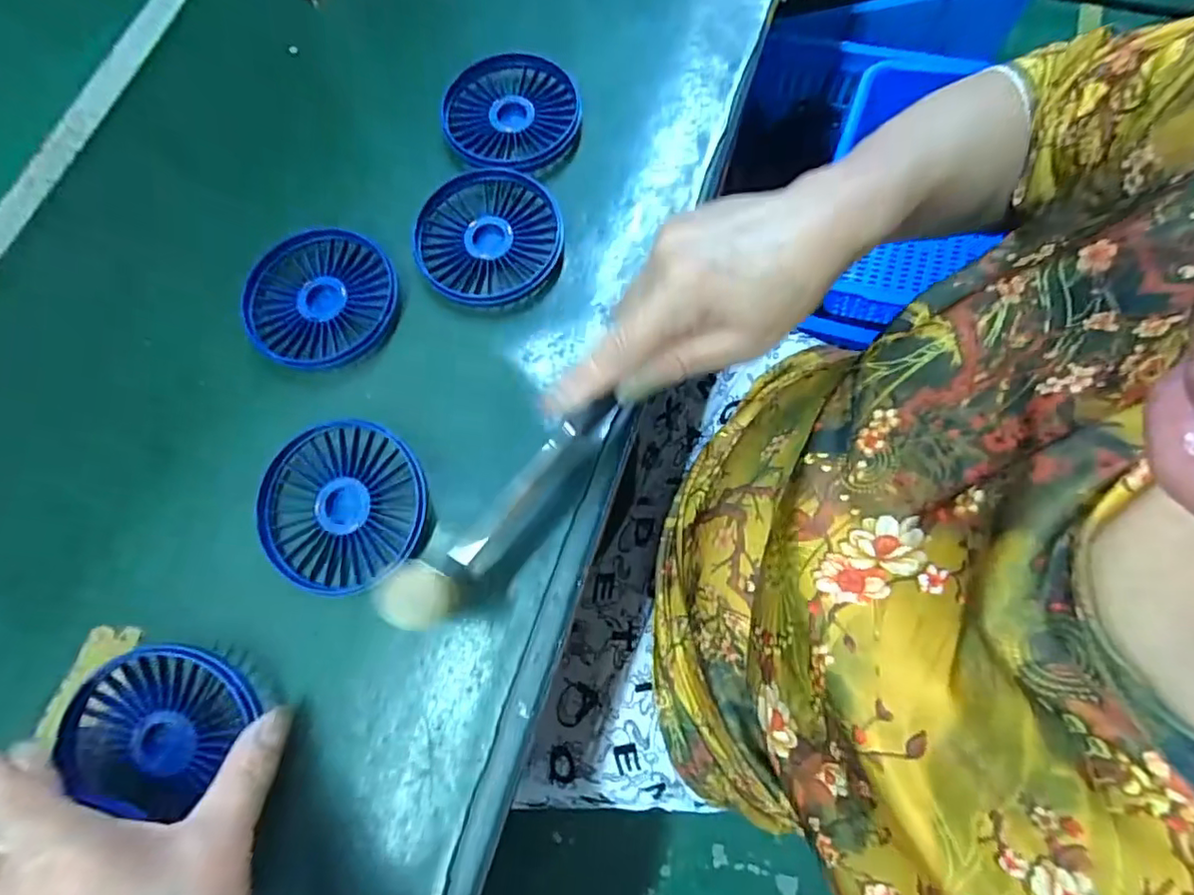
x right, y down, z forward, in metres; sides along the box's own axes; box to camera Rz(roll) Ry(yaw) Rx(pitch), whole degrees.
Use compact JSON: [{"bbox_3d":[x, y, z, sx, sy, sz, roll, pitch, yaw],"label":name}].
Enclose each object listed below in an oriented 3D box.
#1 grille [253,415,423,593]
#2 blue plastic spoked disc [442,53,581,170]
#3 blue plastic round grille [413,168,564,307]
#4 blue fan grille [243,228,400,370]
[{"bbox_3d":[-0.132,0.030,0.297,0.085,0.022,0.084,0,74,1],"label":"grille"},{"bbox_3d":[-0.054,-0.211,0.369,0.083,0.017,0.082,0,74,1],"label":"blue plastic spoked disc"},{"bbox_3d":[-0.064,-0.123,0.342,0.084,0.014,0.085,0,74,1],"label":"blue plastic round grille"},{"bbox_3d":[-0.159,-0.085,0.331,0.085,0.009,0.084,0,74,1],"label":"blue fan grille"}]

